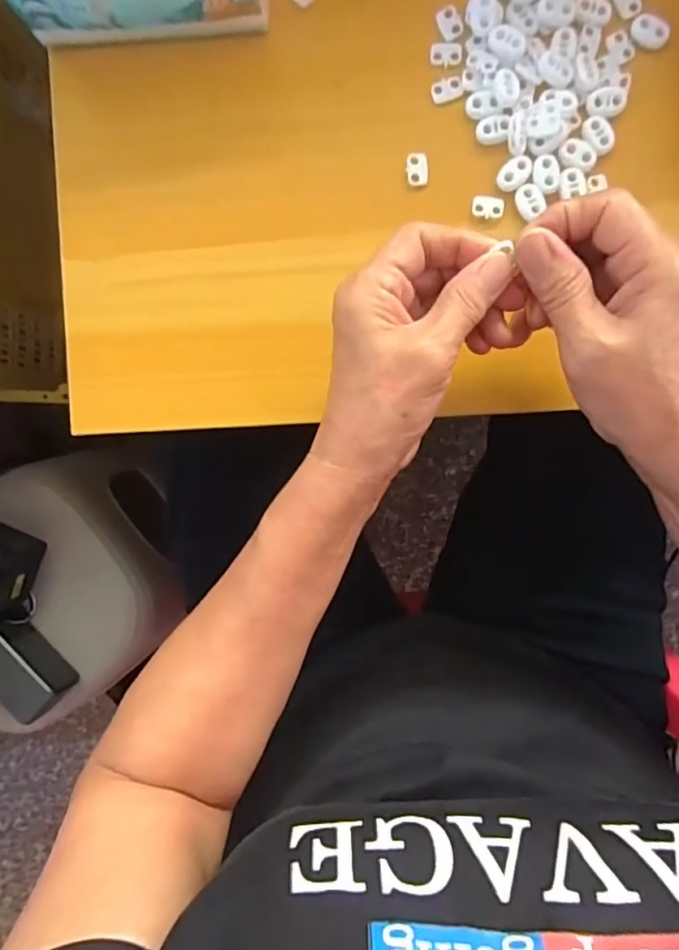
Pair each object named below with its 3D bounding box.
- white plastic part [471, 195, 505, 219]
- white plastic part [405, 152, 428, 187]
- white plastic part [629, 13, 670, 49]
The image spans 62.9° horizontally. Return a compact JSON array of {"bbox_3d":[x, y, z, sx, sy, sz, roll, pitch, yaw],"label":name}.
[{"bbox_3d":[0.090,-0.162,0.334,0.019,0.004,0.012,8,93,2],"label":"white plastic part"},{"bbox_3d":[0.047,-0.186,0.337,0.013,0.005,0.019,0,92,3],"label":"white plastic part"},{"bbox_3d":[0.183,-0.261,0.326,0.022,0.007,0.013,34,94,1],"label":"white plastic part"}]

